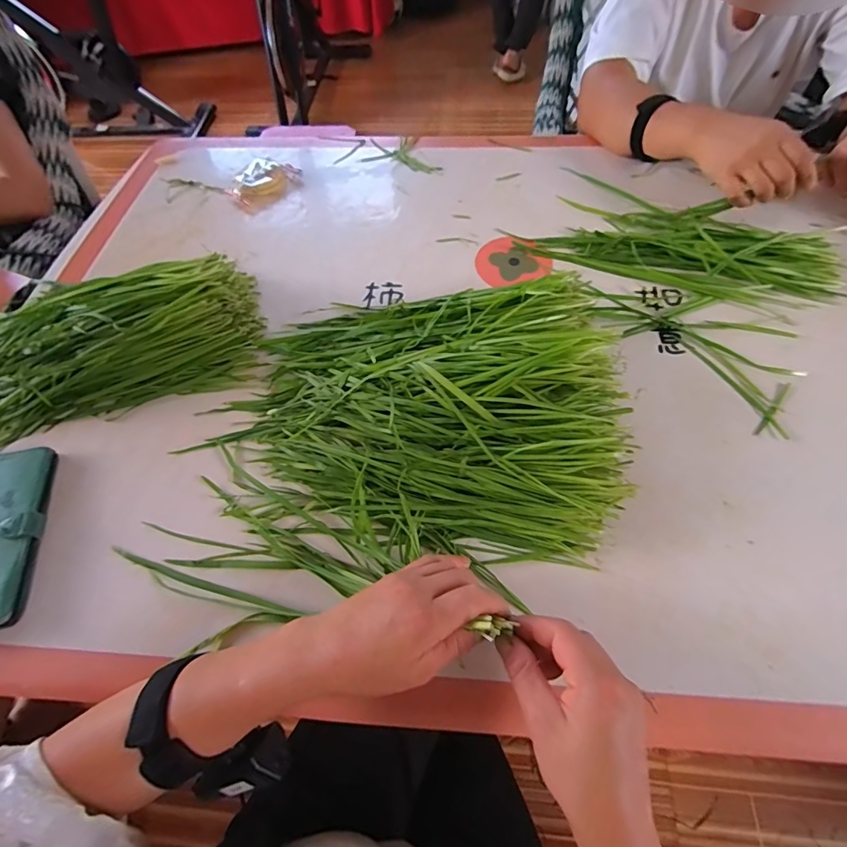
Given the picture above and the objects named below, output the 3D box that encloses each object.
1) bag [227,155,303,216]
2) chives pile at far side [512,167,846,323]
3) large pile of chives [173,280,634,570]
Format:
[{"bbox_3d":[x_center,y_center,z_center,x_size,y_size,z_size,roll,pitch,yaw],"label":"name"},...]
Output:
[{"bbox_3d":[-0.238,-0.364,0.643,0.060,0.028,0.113,29,66,17],"label":"bag"},{"bbox_3d":[0.319,-0.225,0.531,0.340,0.030,0.181,29,66,17],"label":"chives pile at far side"},{"bbox_3d":[-0.010,-0.024,0.406,0.368,0.080,0.263,4,61,4],"label":"large pile of chives"}]

